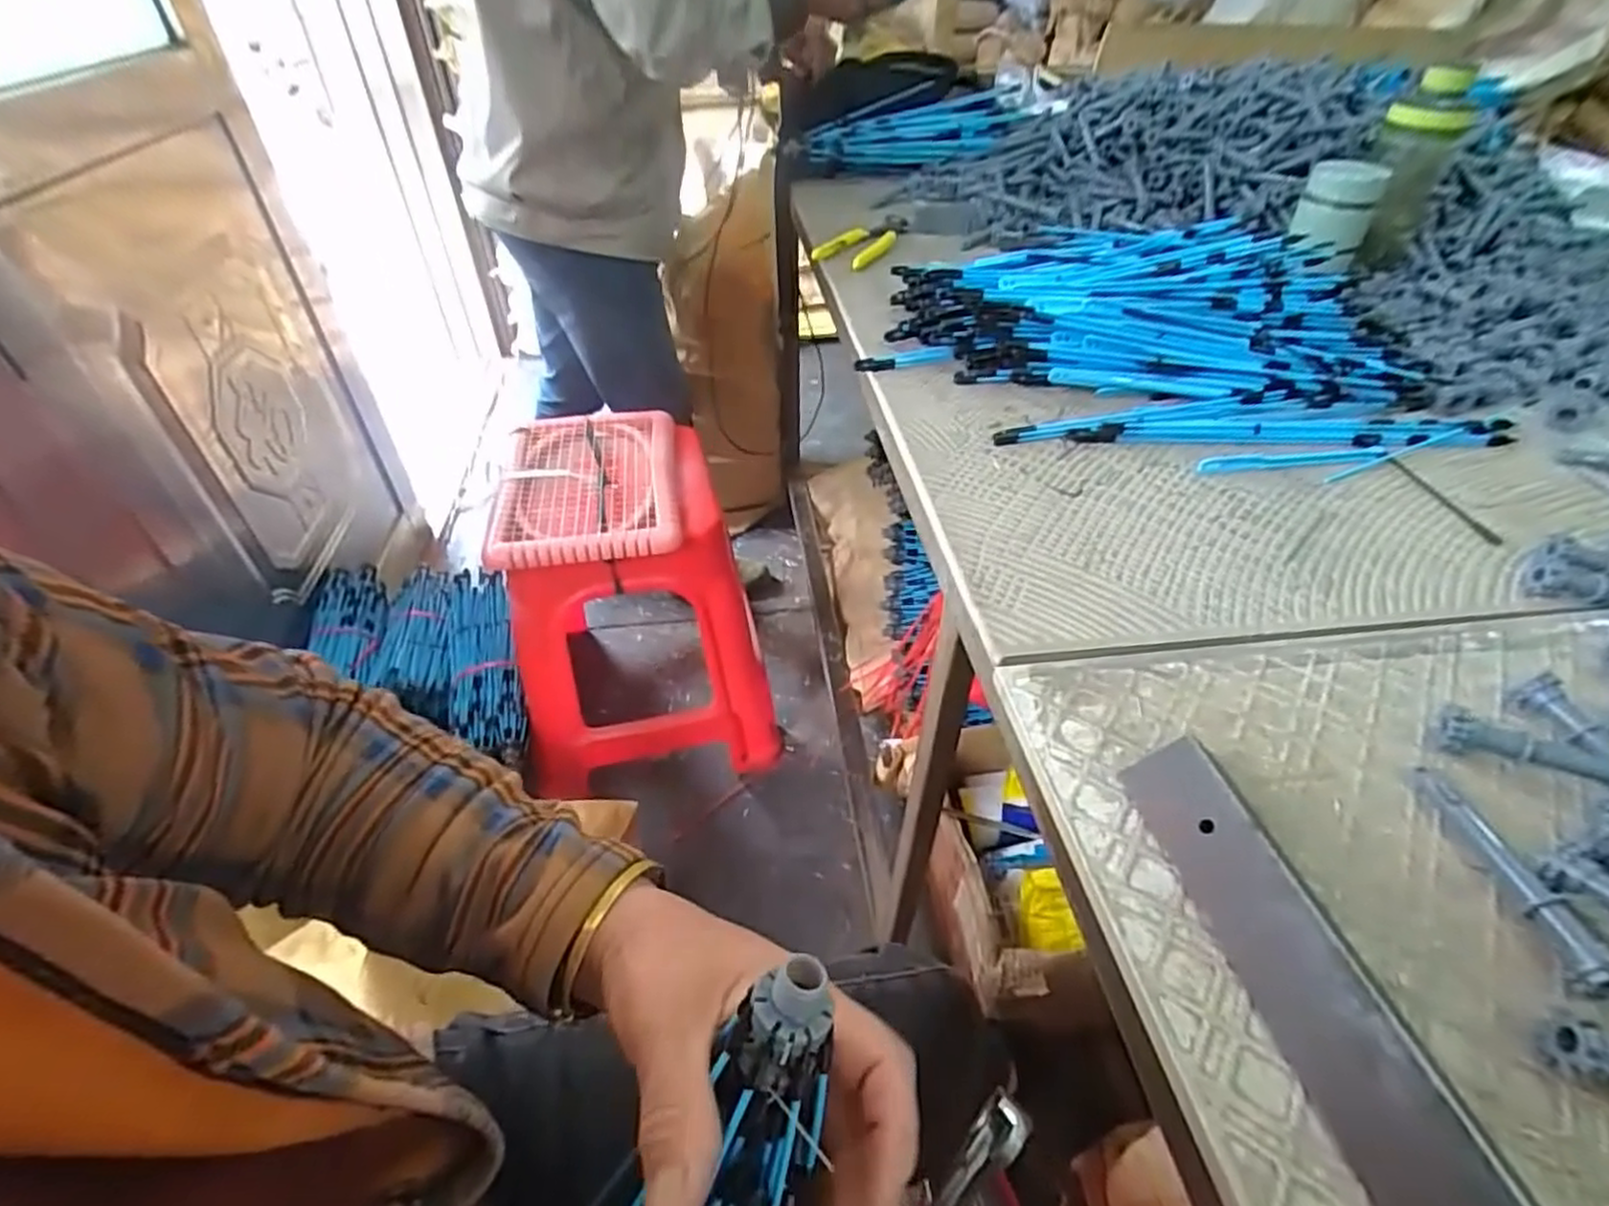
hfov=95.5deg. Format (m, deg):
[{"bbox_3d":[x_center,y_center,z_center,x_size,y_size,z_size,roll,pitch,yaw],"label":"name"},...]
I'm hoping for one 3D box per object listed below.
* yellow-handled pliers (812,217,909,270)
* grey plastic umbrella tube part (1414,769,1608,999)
[{"bbox_3d":[0.073,-0.419,0.844,0.061,0.024,0.165,22,47,22],"label":"yellow-handled pliers"},{"bbox_3d":[0.279,0.102,0.286,0.018,0.017,0.092,0,43,0],"label":"grey plastic umbrella tube part"}]

